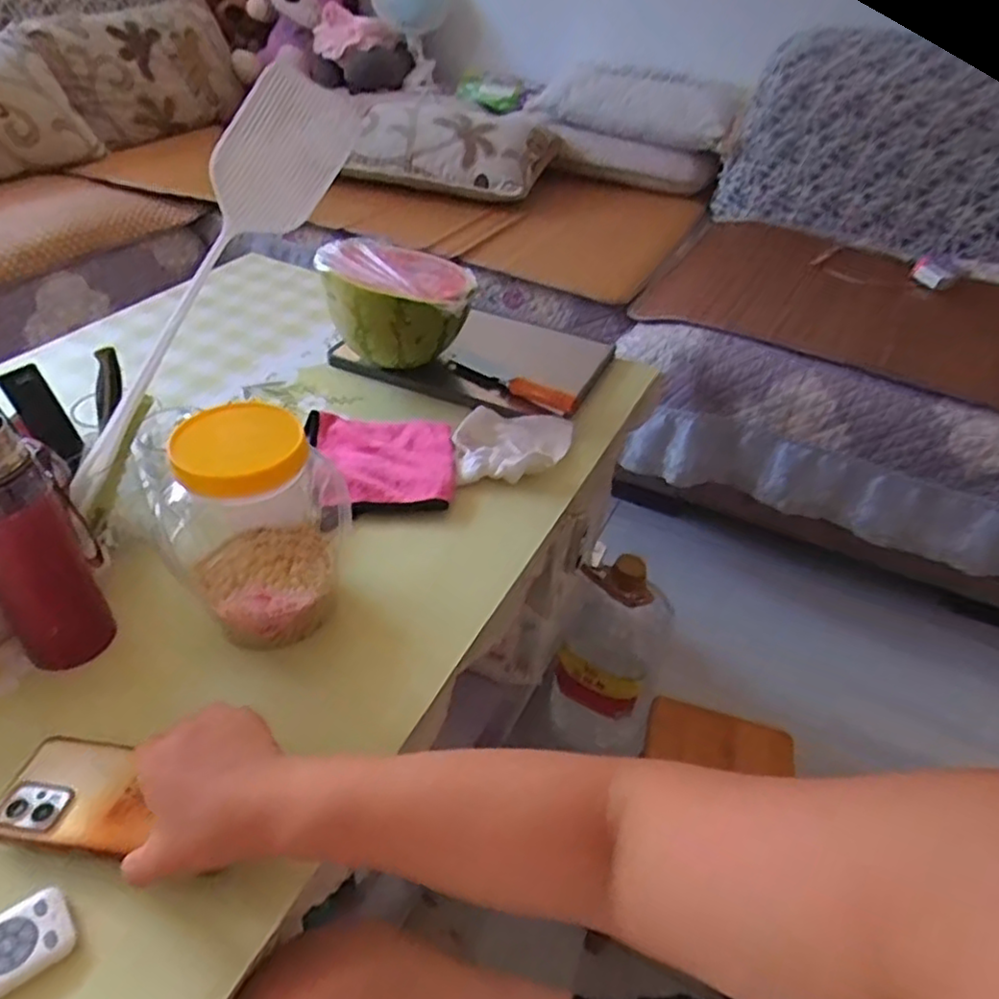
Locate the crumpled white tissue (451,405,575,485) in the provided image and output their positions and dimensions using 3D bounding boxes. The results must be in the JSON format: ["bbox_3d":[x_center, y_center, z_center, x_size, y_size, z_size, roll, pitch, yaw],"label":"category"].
[{"bbox_3d":[0.007,-0.062,0.820,0.126,0.035,0.138,17,42,14],"label":"crumpled white tissue"}]

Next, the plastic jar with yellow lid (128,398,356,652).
[{"bbox_3d":[-0.192,0.027,0.576,0.098,0.188,0.123,14,41,11],"label":"plastic jar with yellow lid"}]

